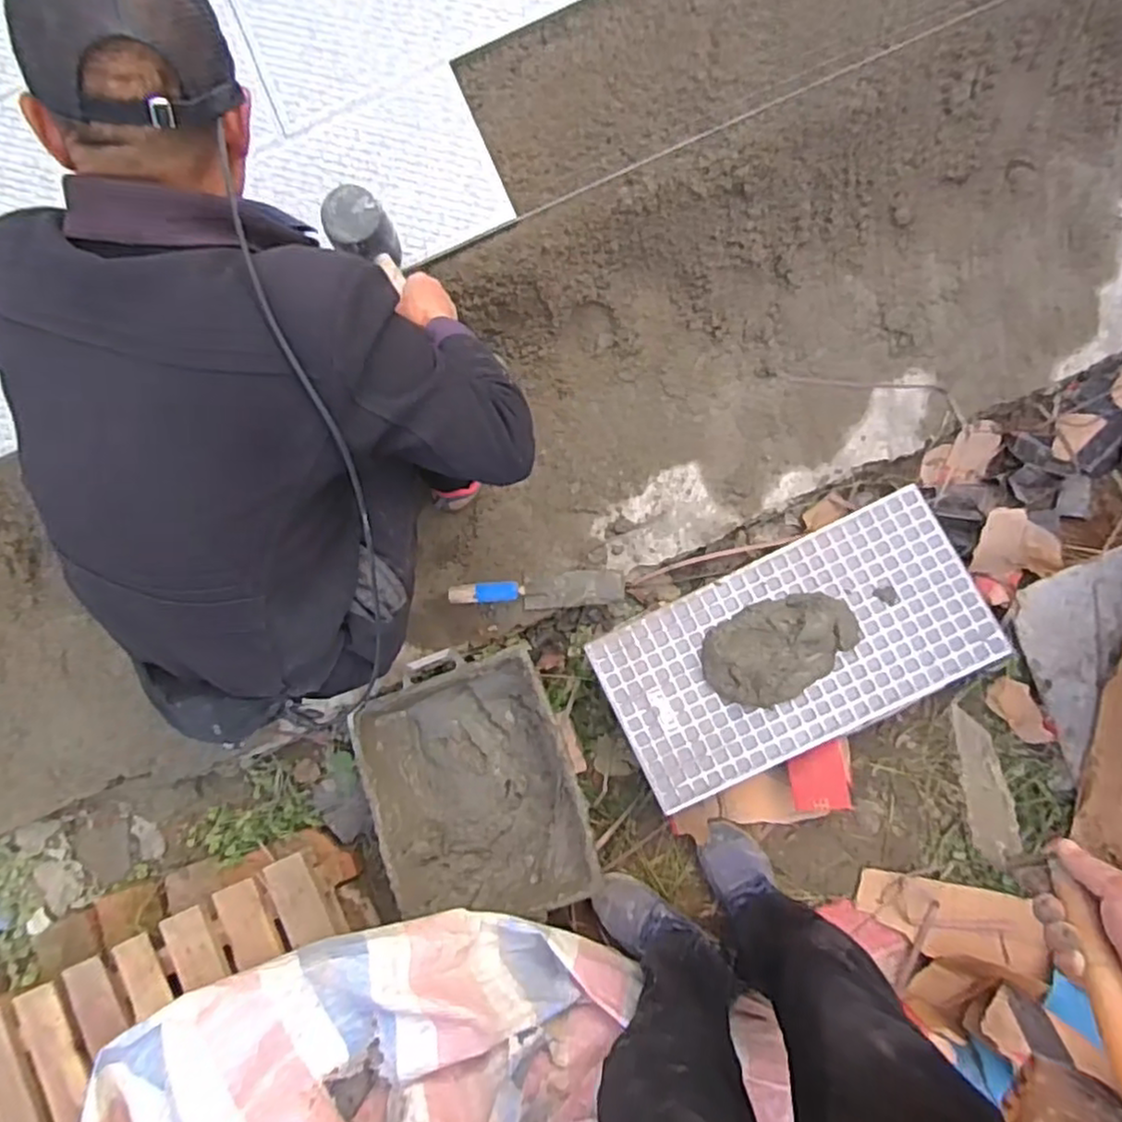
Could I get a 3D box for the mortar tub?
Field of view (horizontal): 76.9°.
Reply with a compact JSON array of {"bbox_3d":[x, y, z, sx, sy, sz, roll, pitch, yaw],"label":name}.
[{"bbox_3d":[-0.145,0.385,1.212,0.337,0.113,0.426,-20,83,3],"label":"mortar tub"}]

